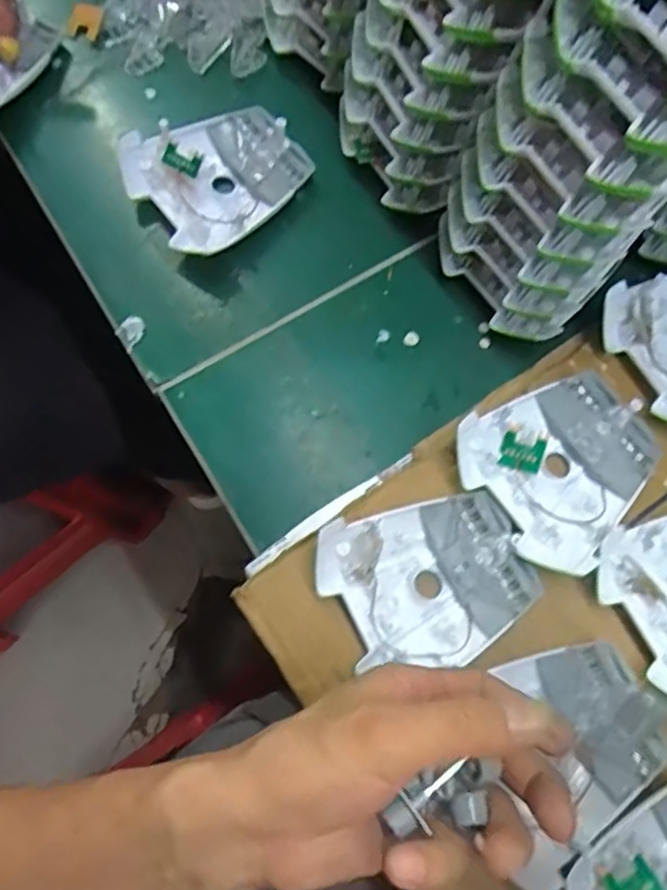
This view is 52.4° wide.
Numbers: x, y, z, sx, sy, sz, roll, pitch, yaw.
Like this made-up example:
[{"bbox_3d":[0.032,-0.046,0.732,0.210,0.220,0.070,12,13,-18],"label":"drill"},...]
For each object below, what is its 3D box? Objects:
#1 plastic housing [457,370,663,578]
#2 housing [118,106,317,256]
[{"bbox_3d":[0.133,0.009,0.389,0.108,0.021,0.096,-36,77,-12],"label":"plastic housing"},{"bbox_3d":[-0.074,-0.178,0.451,0.110,0.027,0.092,-36,77,-12],"label":"housing"}]

